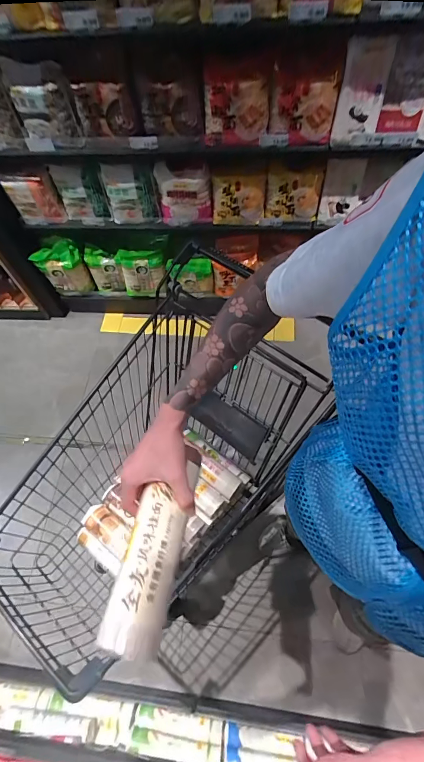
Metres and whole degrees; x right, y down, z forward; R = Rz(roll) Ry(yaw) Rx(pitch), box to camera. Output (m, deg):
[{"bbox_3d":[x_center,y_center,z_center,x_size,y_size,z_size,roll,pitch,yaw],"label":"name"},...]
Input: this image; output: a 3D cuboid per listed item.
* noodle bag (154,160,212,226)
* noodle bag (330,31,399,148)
[{"bbox_3d":[-0.101,-0.648,1.247,0.194,0.251,0.062,8,63,8],"label":"noodle bag"},{"bbox_3d":[0.393,-0.750,0.931,0.119,0.219,0.041,-15,62,-4],"label":"noodle bag"}]

